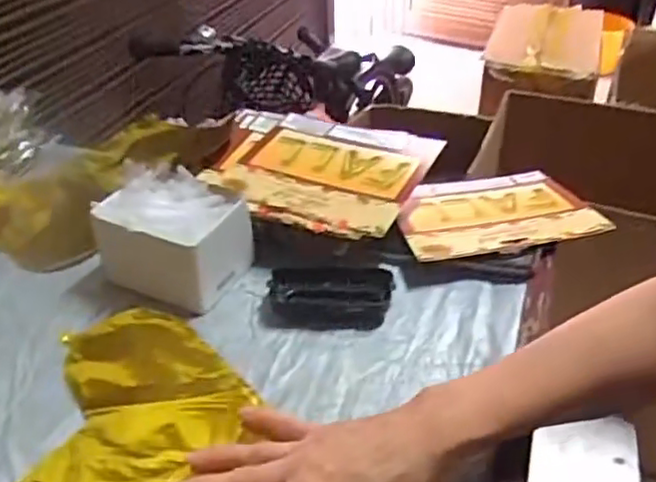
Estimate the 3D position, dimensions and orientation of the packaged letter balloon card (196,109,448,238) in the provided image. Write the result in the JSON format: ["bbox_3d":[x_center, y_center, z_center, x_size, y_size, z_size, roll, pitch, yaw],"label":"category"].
[{"bbox_3d":[-0.016,-0.077,0.691,0.220,0.013,0.169,14,46,20],"label":"packaged letter balloon card"}]

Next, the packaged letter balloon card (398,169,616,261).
[{"bbox_3d":[0.166,-0.032,0.694,0.193,0.011,0.156,-8,29,-6],"label":"packaged letter balloon card"}]

